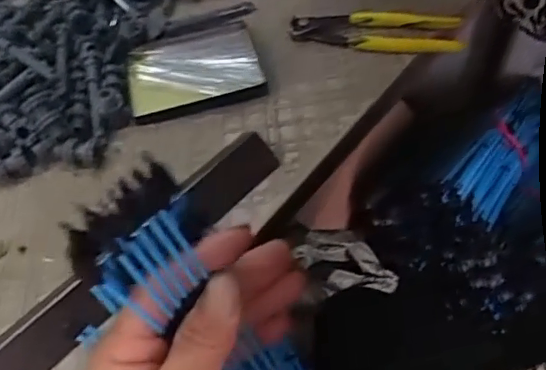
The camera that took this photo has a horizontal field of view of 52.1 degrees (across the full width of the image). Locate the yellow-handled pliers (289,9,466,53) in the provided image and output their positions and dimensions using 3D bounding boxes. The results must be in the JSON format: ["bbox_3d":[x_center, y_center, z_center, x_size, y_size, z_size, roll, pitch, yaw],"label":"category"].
[{"bbox_3d":[0.100,-0.150,0.546,0.159,0.023,0.049,8,58,9],"label":"yellow-handled pliers"}]

